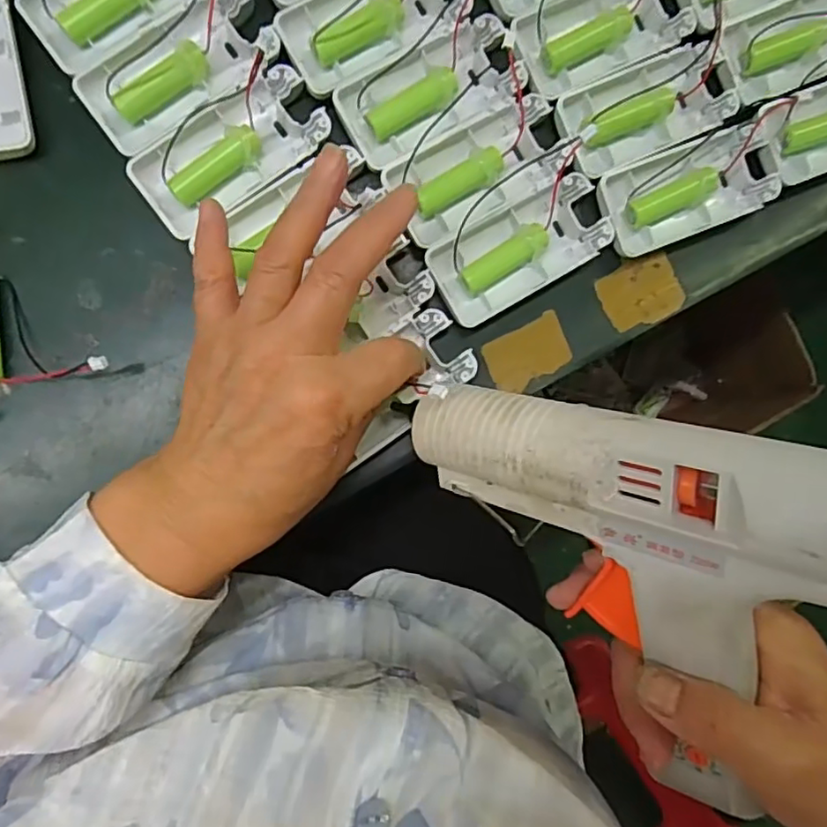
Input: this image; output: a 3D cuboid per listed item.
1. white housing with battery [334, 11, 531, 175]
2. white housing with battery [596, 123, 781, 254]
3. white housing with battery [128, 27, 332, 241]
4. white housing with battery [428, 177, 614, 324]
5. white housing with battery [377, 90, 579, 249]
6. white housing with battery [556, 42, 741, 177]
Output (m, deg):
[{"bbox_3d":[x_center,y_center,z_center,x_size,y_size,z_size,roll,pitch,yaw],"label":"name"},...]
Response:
[{"bbox_3d":[0.009,-0.161,0.309,0.092,0.014,0.047,-28,93,-6],"label":"white housing with battery"},{"bbox_3d":[0.145,-0.117,0.320,0.094,0.016,0.045,-22,93,-6],"label":"white housing with battery"},{"bbox_3d":[-0.088,-0.130,0.300,0.097,0.017,0.053,-44,95,-5],"label":"white housing with battery"},{"bbox_3d":[0.054,-0.083,0.318,0.091,0.020,0.044,-30,93,-6],"label":"white housing with battery"},{"bbox_3d":[0.034,-0.124,0.313,0.090,0.017,0.046,-30,93,-6],"label":"white housing with battery"},{"bbox_3d":[0.121,-0.158,0.320,0.089,0.019,0.044,-25,93,-6],"label":"white housing with battery"}]

